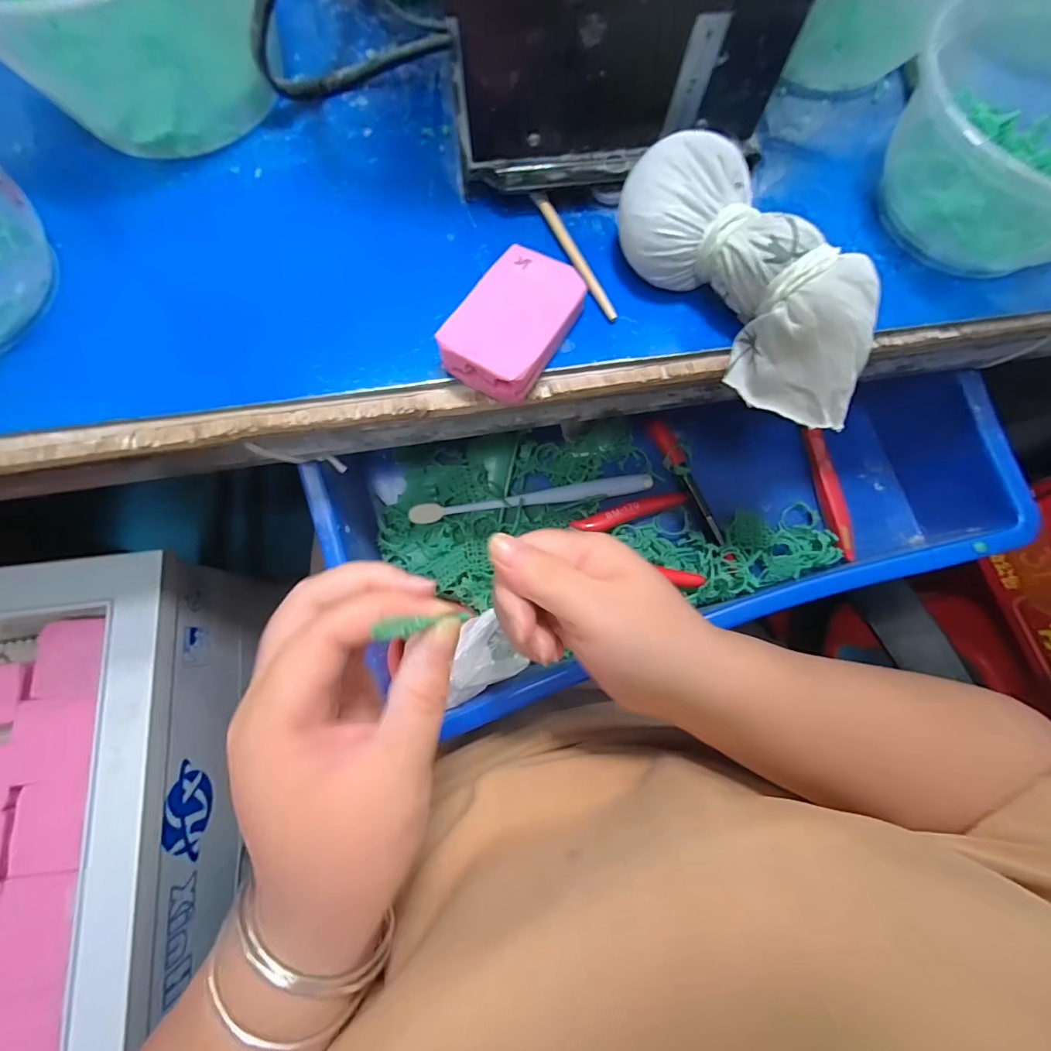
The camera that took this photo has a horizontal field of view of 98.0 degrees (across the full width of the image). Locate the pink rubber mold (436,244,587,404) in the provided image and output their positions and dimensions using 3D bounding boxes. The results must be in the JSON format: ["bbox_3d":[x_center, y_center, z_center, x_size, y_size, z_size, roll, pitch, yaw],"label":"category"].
[{"bbox_3d":[-0.005,-0.096,0.217,0.044,0.023,0.074,28,77,6],"label":"pink rubber mold"}]

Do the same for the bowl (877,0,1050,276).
[{"bbox_3d":[0.236,-0.189,0.218,0.126,0.068,0.113,11,76,1],"label":"bowl"}]

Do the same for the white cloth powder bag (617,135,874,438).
[{"bbox_3d":[0.103,-0.111,0.209,0.047,0.047,0.140,-42,81,-11],"label":"white cloth powder bag"}]

